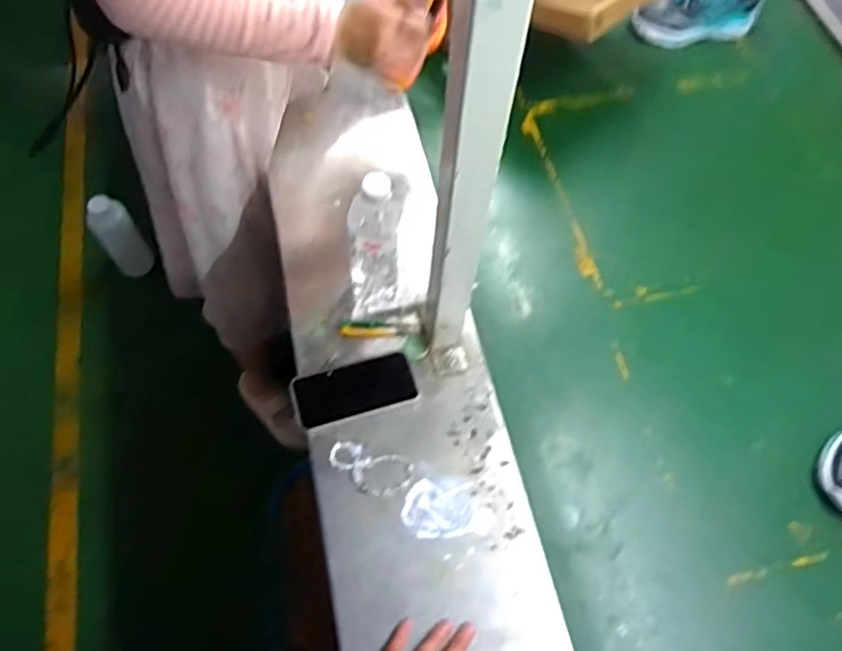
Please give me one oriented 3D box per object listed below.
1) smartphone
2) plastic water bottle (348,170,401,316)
[{"bbox_3d":[-0.082,0.078,0.787,0.145,0.007,0.069,-15,68,-13],"label":"smartphone"},{"bbox_3d":[-0.057,-0.090,0.767,0.066,0.212,0.064,-6,63,-7],"label":"plastic water bottle"}]

